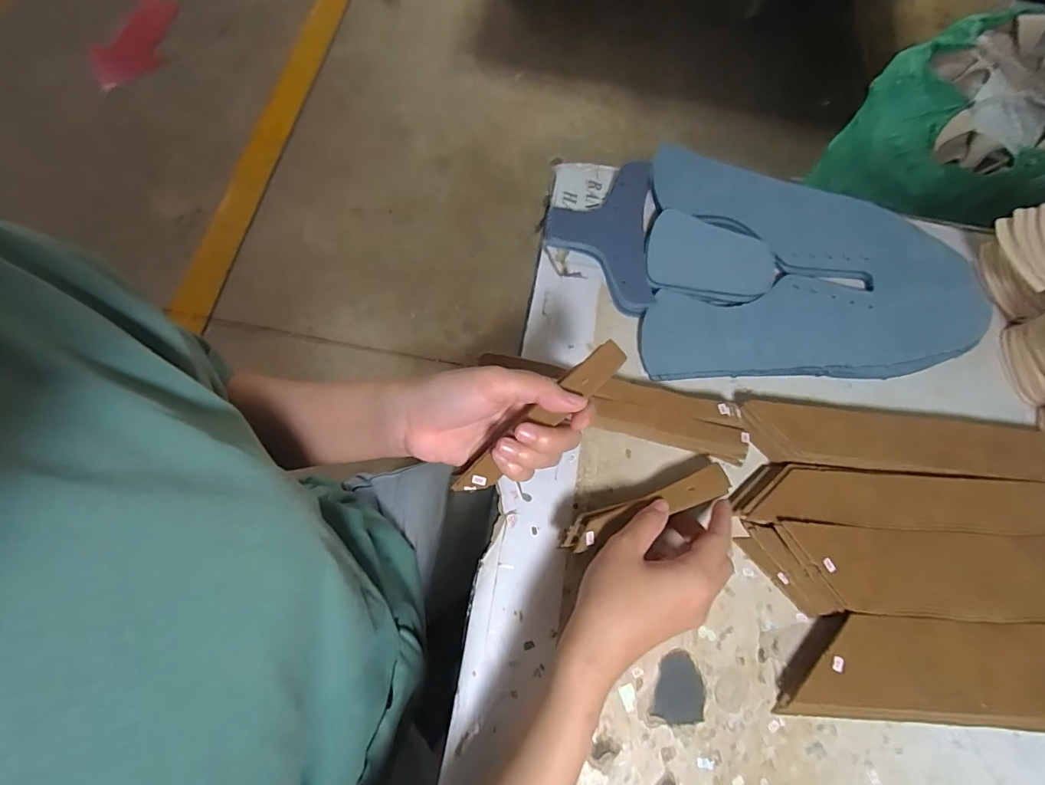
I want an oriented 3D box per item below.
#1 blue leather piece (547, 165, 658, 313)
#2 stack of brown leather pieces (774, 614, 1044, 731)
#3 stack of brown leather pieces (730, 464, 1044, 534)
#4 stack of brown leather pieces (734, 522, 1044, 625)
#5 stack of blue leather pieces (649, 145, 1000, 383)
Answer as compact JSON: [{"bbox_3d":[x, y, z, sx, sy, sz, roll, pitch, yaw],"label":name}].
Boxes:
[{"bbox_3d":[0.067,-0.139,0.422,0.088,0.010,0.145,3,74,0],"label":"blue leather piece"},{"bbox_3d":[0.291,0.186,0.320,0.235,0.022,0.066,3,71,-1],"label":"stack of brown leather pieces"},{"bbox_3d":[0.280,0.079,0.354,0.244,0.021,0.043,3,71,-1],"label":"stack of brown leather pieces"},{"bbox_3d":[0.288,0.127,0.339,0.248,0.025,0.057,3,71,-2],"label":"stack of brown leather pieces"},{"bbox_3d":[0.251,-0.099,0.418,0.283,0.013,0.208,8,71,0],"label":"stack of blue leather pieces"}]

